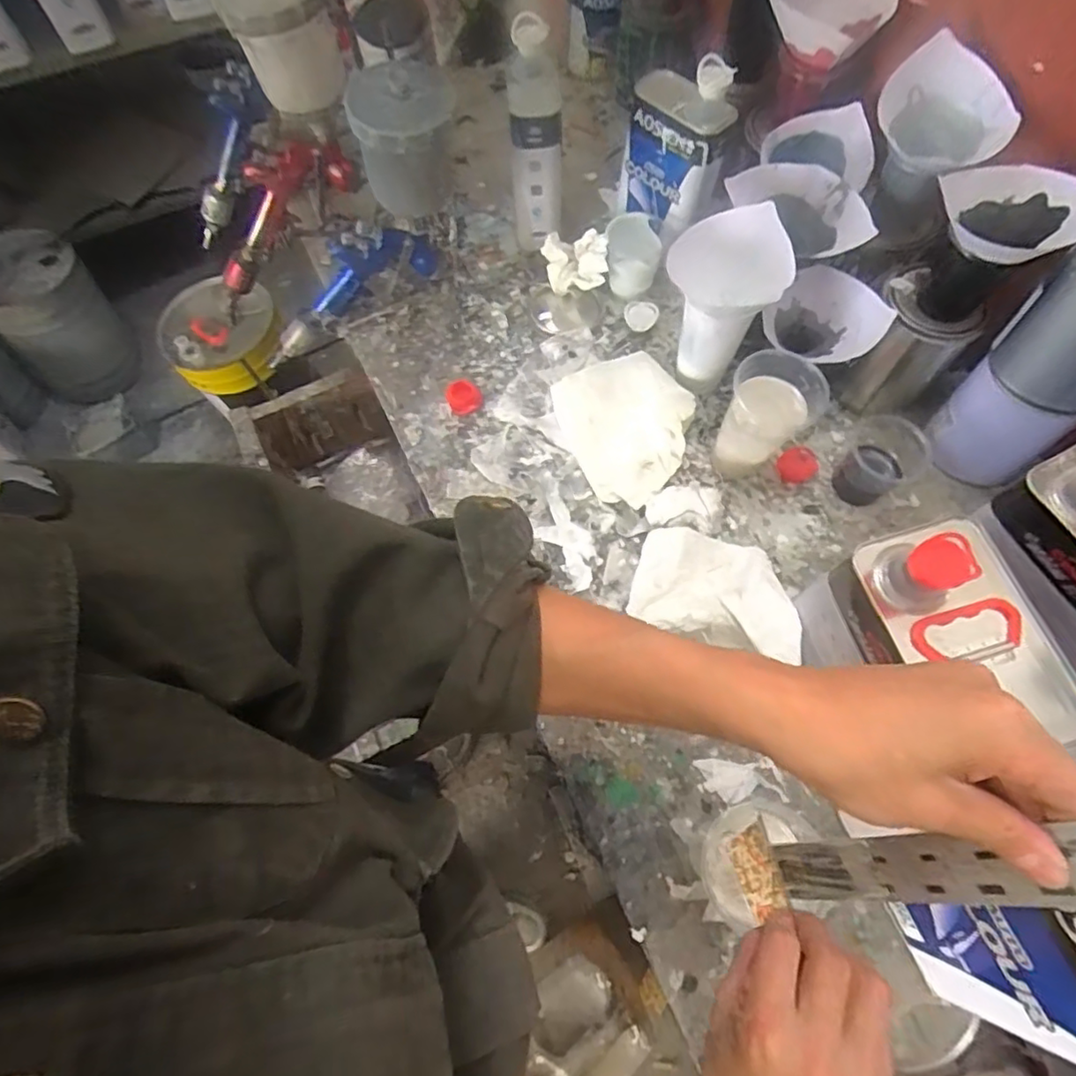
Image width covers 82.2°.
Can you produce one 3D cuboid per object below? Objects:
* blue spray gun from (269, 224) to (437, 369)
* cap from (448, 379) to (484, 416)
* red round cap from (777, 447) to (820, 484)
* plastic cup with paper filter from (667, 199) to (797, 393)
[{"bbox_3d":[-0.263,-0.304,0.803,0.292,0.115,0.050,-28,65,26],"label":"blue spray gun"},{"bbox_3d":[-0.088,-0.170,0.744,0.040,0.012,0.046,-11,68,-3],"label":"cap"},{"bbox_3d":[0.290,-0.081,0.686,0.043,0.018,0.035,-20,68,-6],"label":"red round cap"},{"bbox_3d":[0.191,-0.252,0.664,0.095,0.180,0.100,-1,68,2],"label":"plastic cup with paper filter"}]

